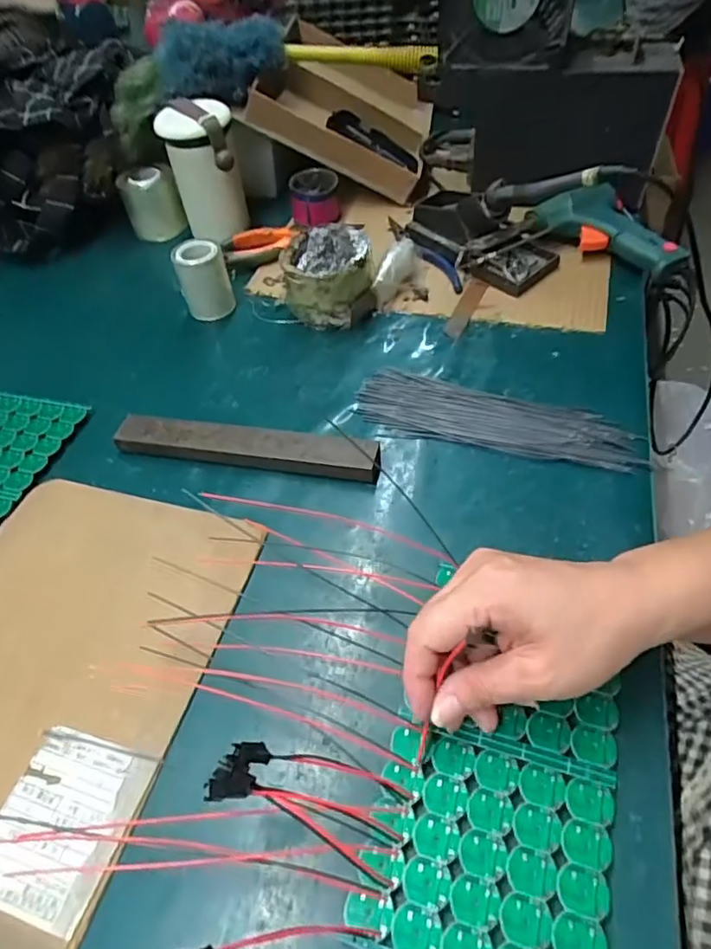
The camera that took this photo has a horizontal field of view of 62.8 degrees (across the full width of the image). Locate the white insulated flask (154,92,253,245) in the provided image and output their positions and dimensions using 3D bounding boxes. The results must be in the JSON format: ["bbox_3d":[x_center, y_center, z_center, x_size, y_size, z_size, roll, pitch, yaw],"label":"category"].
[{"bbox_3d":[-0.163,-0.330,0.638,0.077,0.119,0.079,-15,49,-7],"label":"white insulated flask"}]

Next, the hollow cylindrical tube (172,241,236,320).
[{"bbox_3d":[-0.150,-0.191,0.580,0.048,0.067,0.043,-16,49,-7],"label":"hollow cylindrical tube"}]

